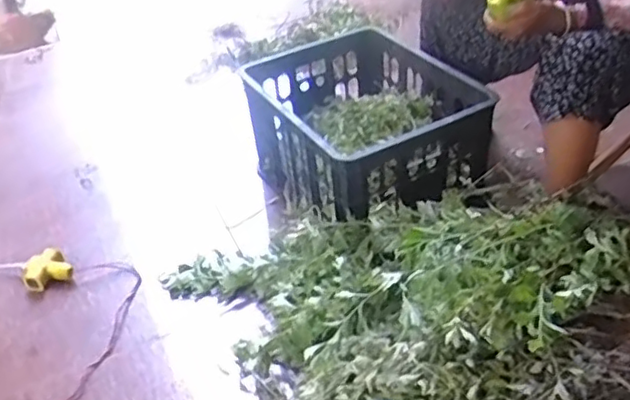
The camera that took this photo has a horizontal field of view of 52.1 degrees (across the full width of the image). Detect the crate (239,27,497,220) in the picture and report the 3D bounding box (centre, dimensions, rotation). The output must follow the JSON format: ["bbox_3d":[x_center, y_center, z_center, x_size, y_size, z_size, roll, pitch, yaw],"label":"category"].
[{"bbox_3d":[0.111,-0.178,1.497,0.445,0.223,0.543,-24,41,-22],"label":"crate"}]

